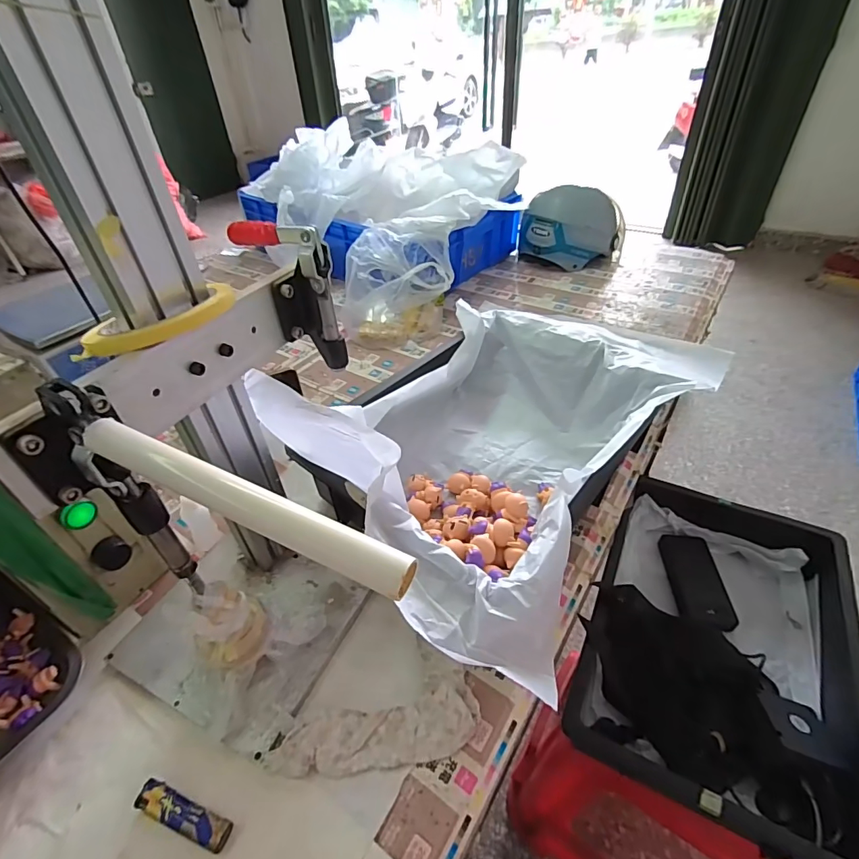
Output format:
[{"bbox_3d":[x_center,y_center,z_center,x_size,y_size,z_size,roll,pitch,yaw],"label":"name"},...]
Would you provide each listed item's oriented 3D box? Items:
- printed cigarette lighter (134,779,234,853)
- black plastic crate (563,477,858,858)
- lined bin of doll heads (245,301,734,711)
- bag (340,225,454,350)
[{"bbox_3d":[-0.194,0.303,0.362,0.082,0.011,0.020,15,43,16],"label":"printed cigarette lighter"},{"bbox_3d":[0.387,0.278,0.631,0.301,0.087,0.434,19,44,20],"label":"black plastic crate"},{"bbox_3d":[0.095,0.002,0.554,0.477,0.188,0.386,-33,51,-32],"label":"lined bin of doll heads"},{"bbox_3d":[-0.061,-0.266,0.877,0.175,0.170,0.159,18,44,18],"label":"bag"}]

